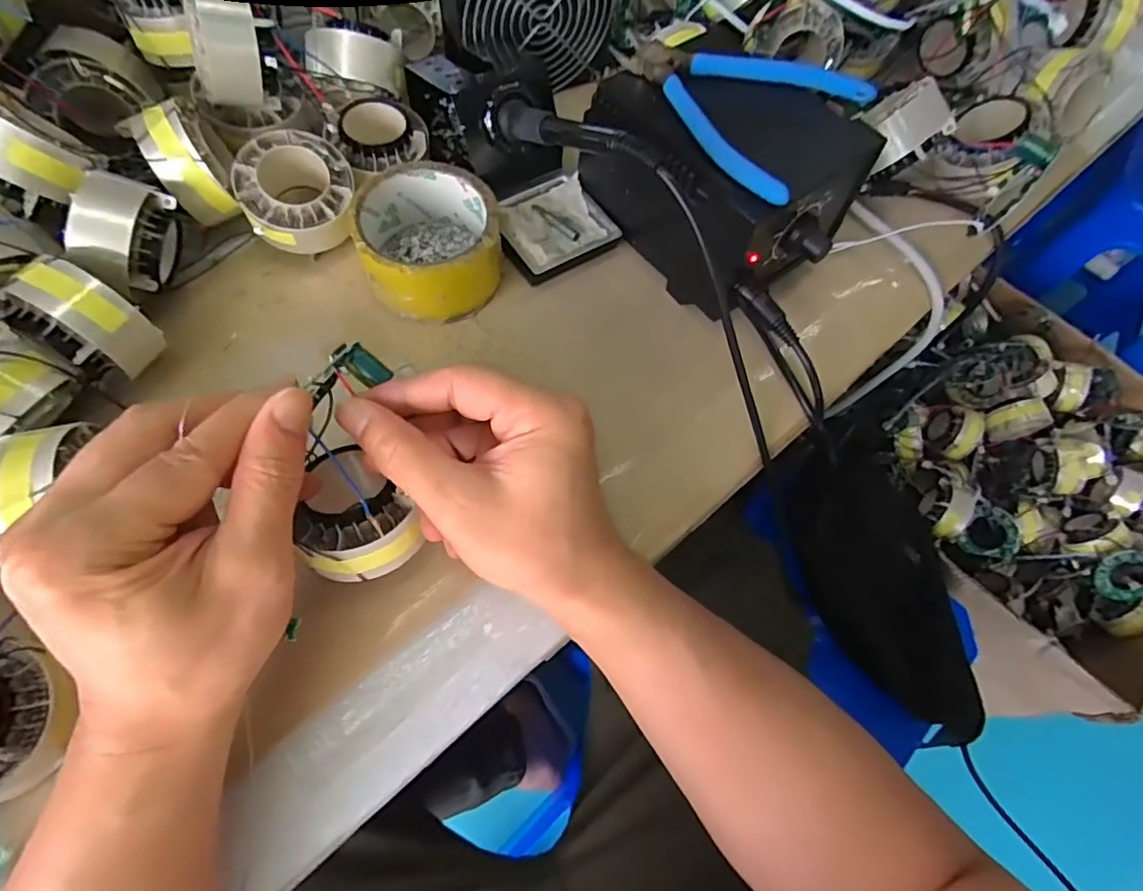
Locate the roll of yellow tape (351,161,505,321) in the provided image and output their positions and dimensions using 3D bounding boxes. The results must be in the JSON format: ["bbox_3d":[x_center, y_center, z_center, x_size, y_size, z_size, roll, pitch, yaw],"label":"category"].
[{"bbox_3d":[-0.086,-0.126,0.350,0.082,0.047,0.082,1,67,-3],"label":"roll of yellow tape"}]

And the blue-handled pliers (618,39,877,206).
[{"bbox_3d":[0.090,-0.198,0.318,0.126,0.010,0.108,36,72,12],"label":"blue-handled pliers"}]

